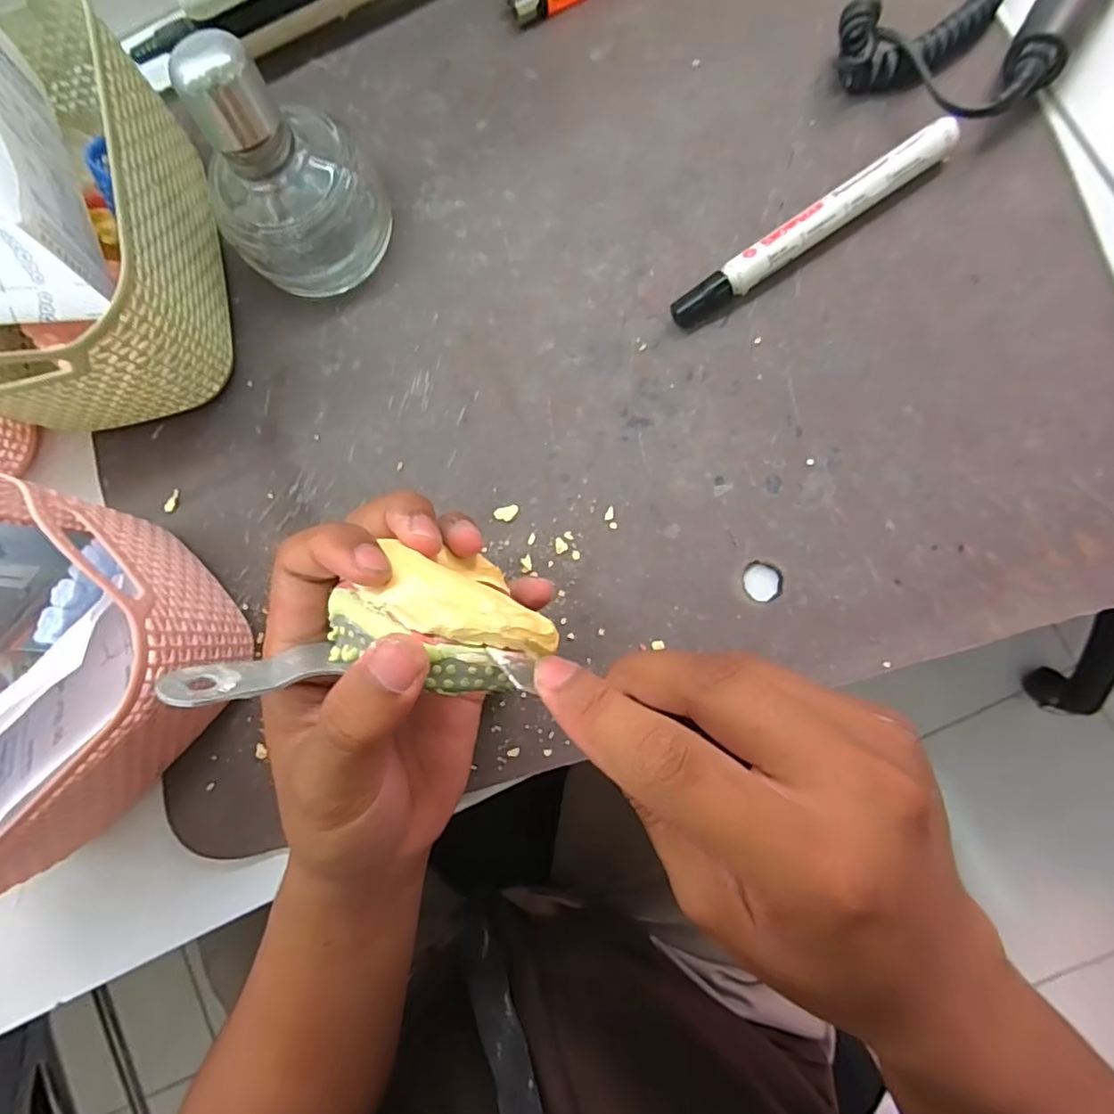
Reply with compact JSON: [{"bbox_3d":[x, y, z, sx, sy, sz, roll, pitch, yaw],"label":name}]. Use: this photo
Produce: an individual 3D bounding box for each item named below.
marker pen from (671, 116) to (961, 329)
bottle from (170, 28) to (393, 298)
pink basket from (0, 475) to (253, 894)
[{"bbox_3d":[0.118,-0.151,0.269,0.145,0.014,0.015,-34,83,2],"label":"marker pen"},{"bbox_3d":[-0.127,-0.173,0.255,0.070,0.092,0.076,-37,83,1],"label":"bottle"},{"bbox_3d":[-0.224,0.058,0.241,0.116,0.094,0.173,44,90,7],"label":"pink basket"}]

